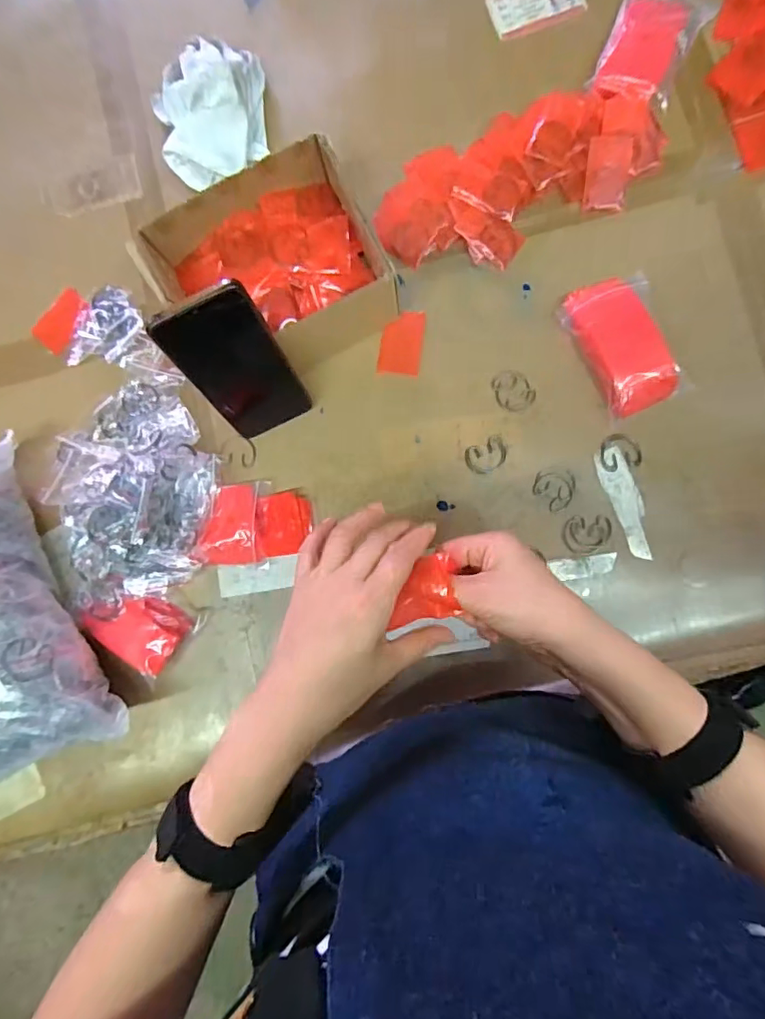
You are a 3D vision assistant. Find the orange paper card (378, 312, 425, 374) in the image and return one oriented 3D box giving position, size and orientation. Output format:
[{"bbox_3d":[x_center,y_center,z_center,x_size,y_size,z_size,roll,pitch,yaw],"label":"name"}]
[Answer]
[{"bbox_3d":[0.019,-0.165,0.524,0.041,0.006,0.060,7,87,4],"label":"orange paper card"}]

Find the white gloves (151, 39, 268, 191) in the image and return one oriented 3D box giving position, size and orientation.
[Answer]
[{"bbox_3d":[-0.169,-0.398,0.521,0.094,0.056,0.142,-3,87,3],"label":"white gloves"}]

